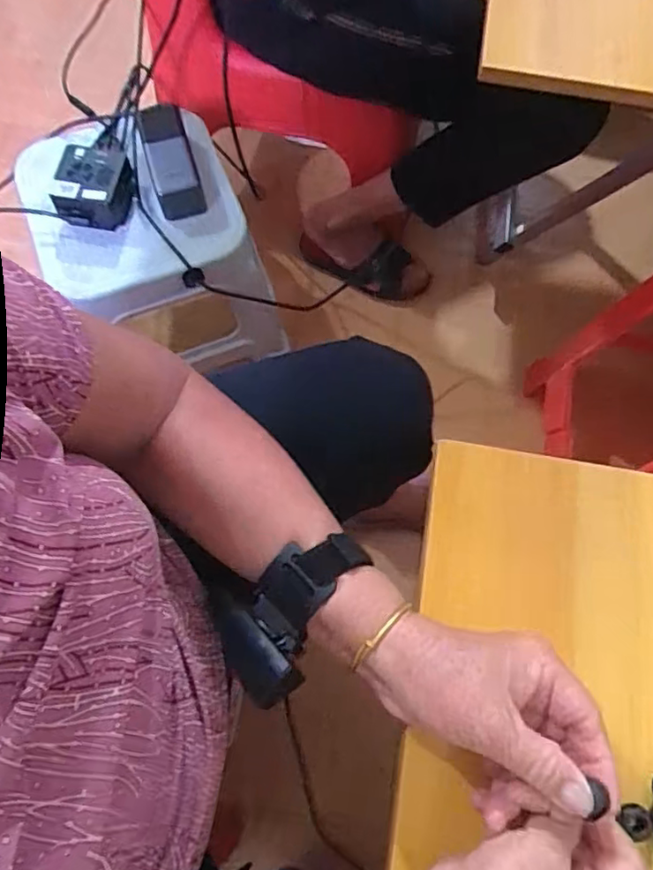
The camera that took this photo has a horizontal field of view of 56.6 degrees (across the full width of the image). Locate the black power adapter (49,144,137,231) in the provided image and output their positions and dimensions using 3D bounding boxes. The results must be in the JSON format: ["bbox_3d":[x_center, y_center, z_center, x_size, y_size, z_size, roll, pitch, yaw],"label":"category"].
[{"bbox_3d":[-0.279,-0.296,0.727,0.079,0.052,0.083,3,71,-1],"label":"black power adapter"}]

